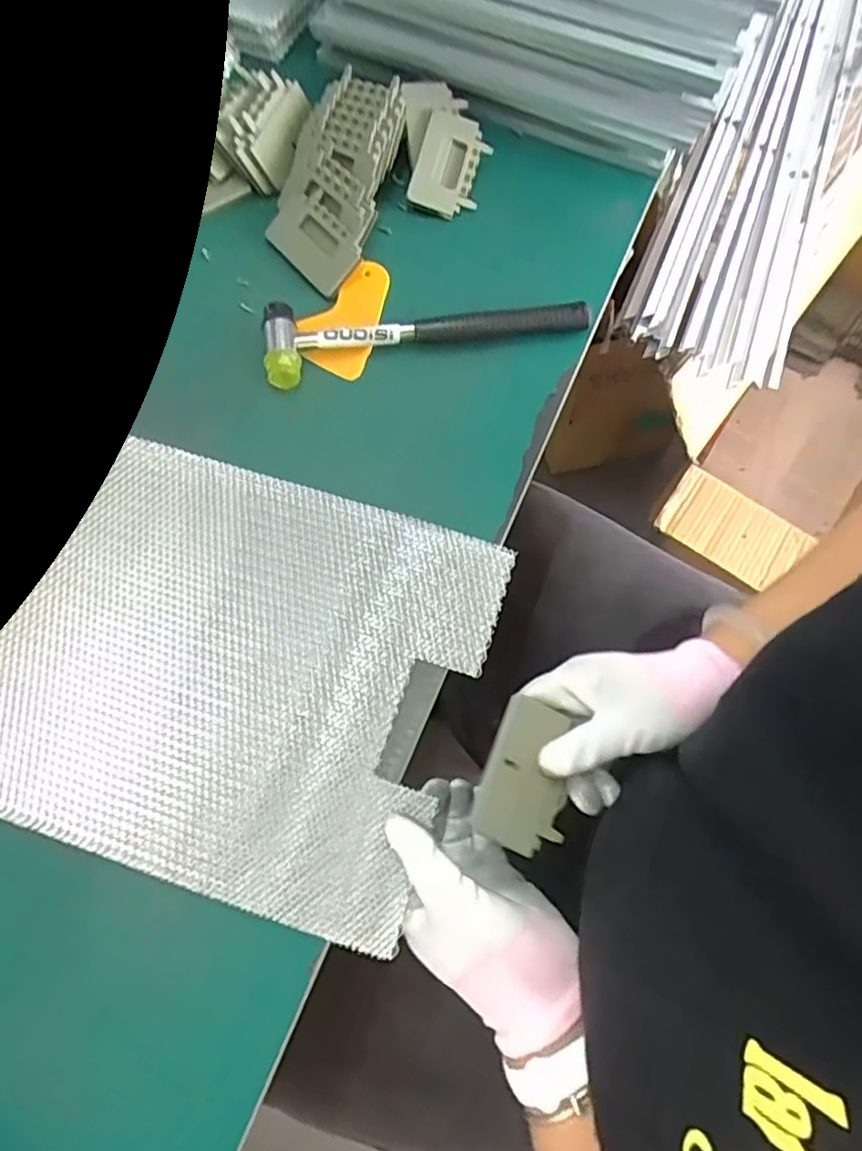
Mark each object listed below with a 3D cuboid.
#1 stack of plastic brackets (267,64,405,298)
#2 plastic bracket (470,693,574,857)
[{"bbox_3d":[-0.077,-0.325,0.519,0.089,0.041,0.192,13,71,5],"label":"stack of plastic brackets"},{"bbox_3d":[0.059,0.120,0.388,0.051,0.014,0.084,16,71,6],"label":"plastic bracket"}]

